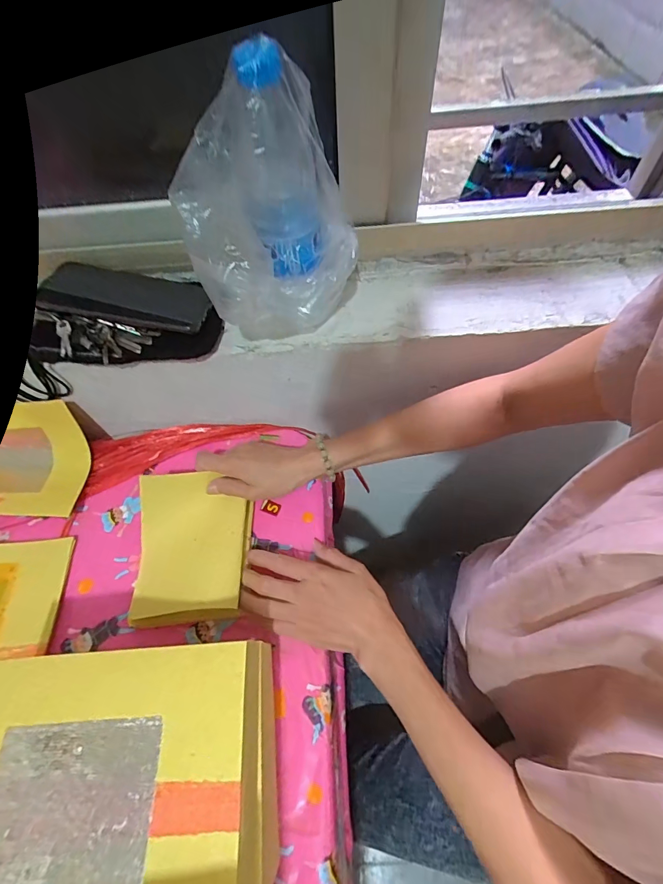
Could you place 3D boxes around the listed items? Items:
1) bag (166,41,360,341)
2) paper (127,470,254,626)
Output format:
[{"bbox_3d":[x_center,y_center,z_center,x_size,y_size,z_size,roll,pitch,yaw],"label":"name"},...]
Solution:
[{"bbox_3d":[-0.047,-0.176,0.350,0.154,0.215,0.103,-27,61,-14],"label":"bag"},{"bbox_3d":[-0.147,0.105,0.425,0.110,0.051,0.153,-2,59,1],"label":"paper"}]

